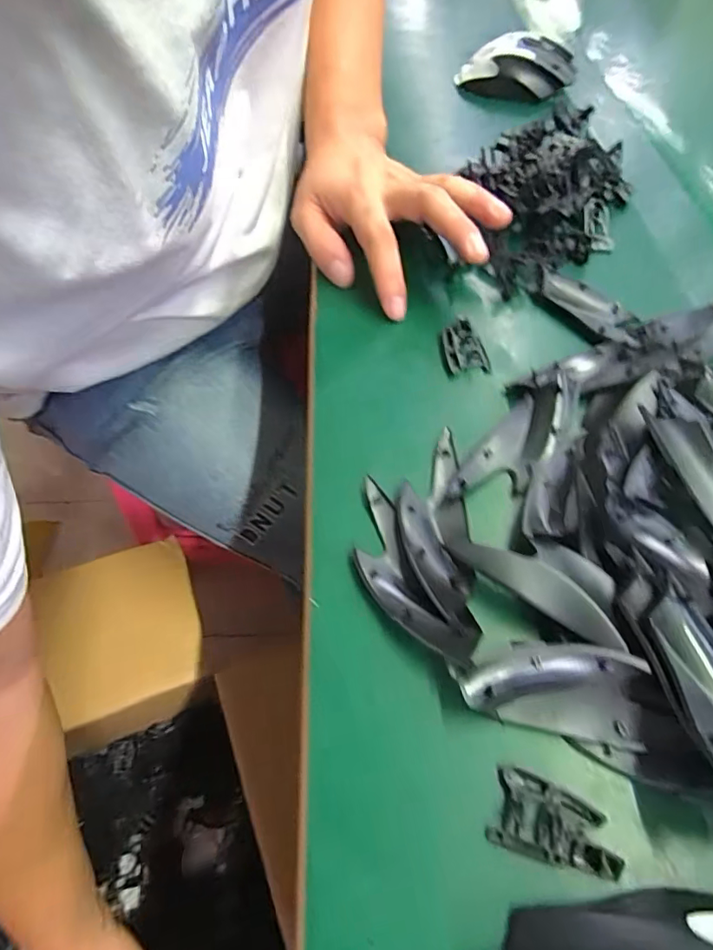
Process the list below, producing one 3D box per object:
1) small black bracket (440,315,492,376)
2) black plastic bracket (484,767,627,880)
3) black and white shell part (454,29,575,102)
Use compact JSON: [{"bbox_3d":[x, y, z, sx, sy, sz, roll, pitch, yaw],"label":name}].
[{"bbox_3d":[0.067,-0.081,0.319,0.027,0.007,0.042,-2,56,-2],"label":"small black bracket"},{"bbox_3d":[0.073,0.127,0.185,0.042,0.009,0.025,15,57,9],"label":"black plastic bracket"},{"bbox_3d":[0.158,-0.405,0.503,0.111,0.043,0.049,7,57,4],"label":"black and white shell part"}]

